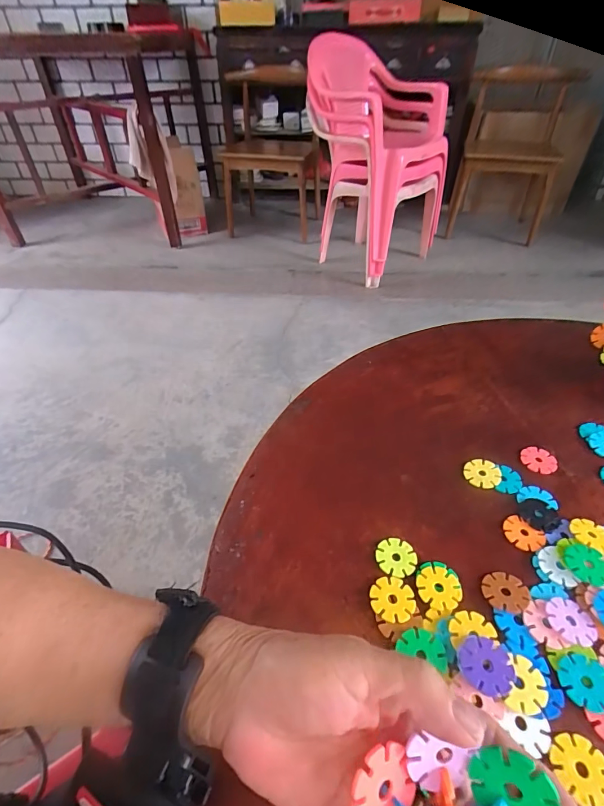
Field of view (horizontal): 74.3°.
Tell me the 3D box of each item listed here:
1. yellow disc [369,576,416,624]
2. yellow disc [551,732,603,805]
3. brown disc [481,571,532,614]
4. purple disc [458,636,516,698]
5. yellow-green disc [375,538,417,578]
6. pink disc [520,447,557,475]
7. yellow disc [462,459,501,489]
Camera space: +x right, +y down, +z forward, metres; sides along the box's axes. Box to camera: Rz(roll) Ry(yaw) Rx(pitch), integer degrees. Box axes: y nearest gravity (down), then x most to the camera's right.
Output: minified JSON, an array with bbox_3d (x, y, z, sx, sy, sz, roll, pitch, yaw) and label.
[{"bbox_3d":[0.066,0.143,0.291,0.031,0.004,0.033,0,42,0],"label":"yellow disc"},{"bbox_3d":[0.158,0.206,0.223,0.030,0.004,0.030,0,42,0],"label":"yellow disc"},{"bbox_3d":[0.150,0.139,0.294,0.032,0.004,0.030,0,42,0],"label":"brown disc"},{"bbox_3d":[0.118,0.168,0.255,0.033,0.006,0.032,0,42,0],"label":"purple disc"},{"bbox_3d":[0.075,0.121,0.315,0.030,0.004,0.030,0,42,0],"label":"yellow-green disc"},{"bbox_3d":[0.235,0.056,0.394,0.031,0.004,0.031,0,42,0],"label":"pink disc"},{"bbox_3d":[0.172,0.067,0.379,0.033,0.005,0.029,2,42,3],"label":"yellow disc"}]

